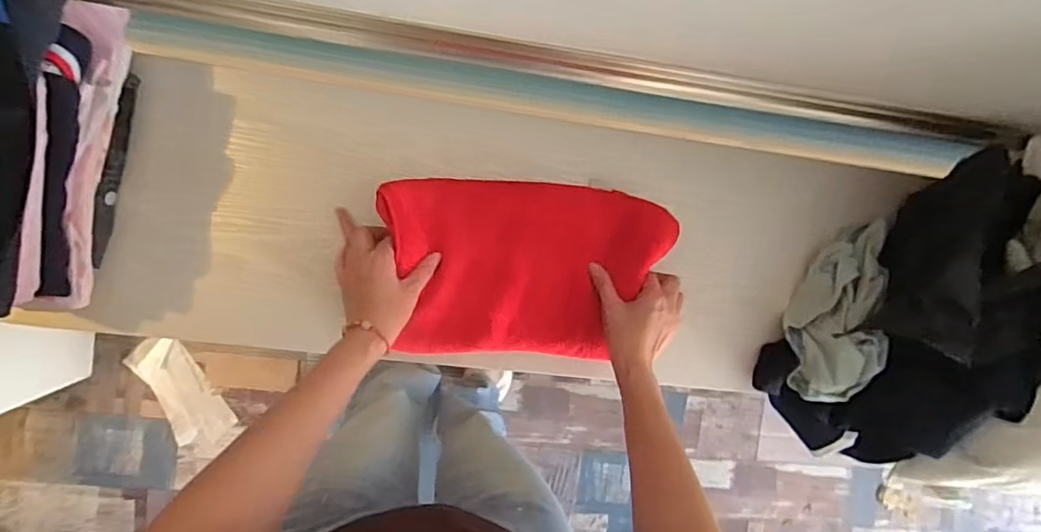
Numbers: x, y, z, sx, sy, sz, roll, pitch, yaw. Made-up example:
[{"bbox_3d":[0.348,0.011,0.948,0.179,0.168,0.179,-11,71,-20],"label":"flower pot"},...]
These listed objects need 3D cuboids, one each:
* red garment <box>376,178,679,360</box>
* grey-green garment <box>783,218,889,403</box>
[{"bbox_3d":[0.008,0.004,0.587,0.297,0.029,0.184,3,93,-8],"label":"red garment"},{"bbox_3d":[0.372,0.050,0.635,0.088,0.057,0.210,12,91,-8],"label":"grey-green garment"}]

